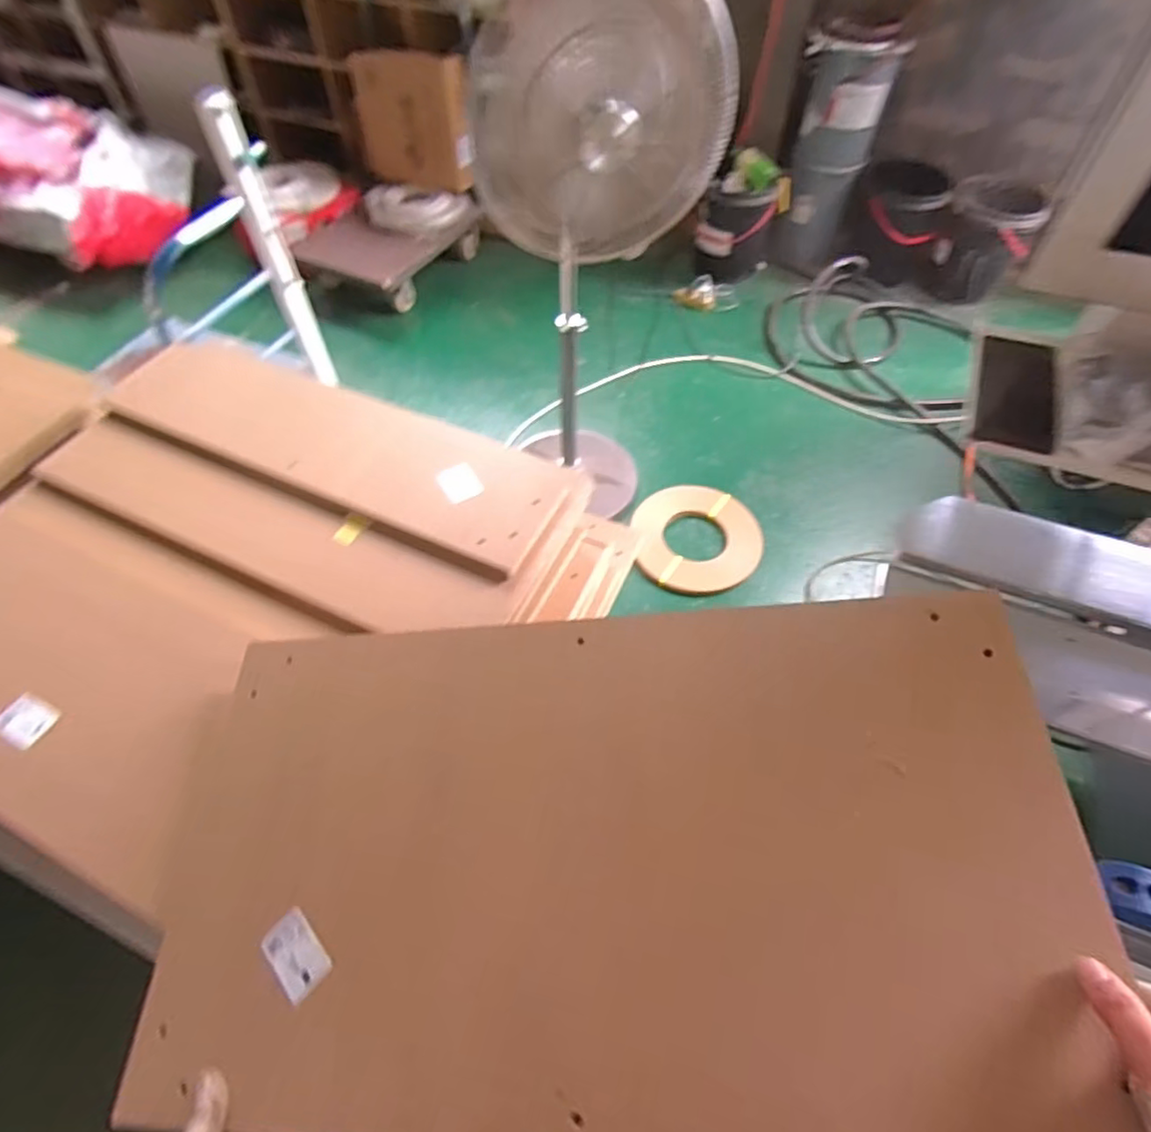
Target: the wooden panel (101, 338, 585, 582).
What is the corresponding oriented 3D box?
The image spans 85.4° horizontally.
[{"bbox_3d":[-0.391,-0.198,0.970,0.760,0.028,0.220,20,56,19],"label":"wooden panel"}]

